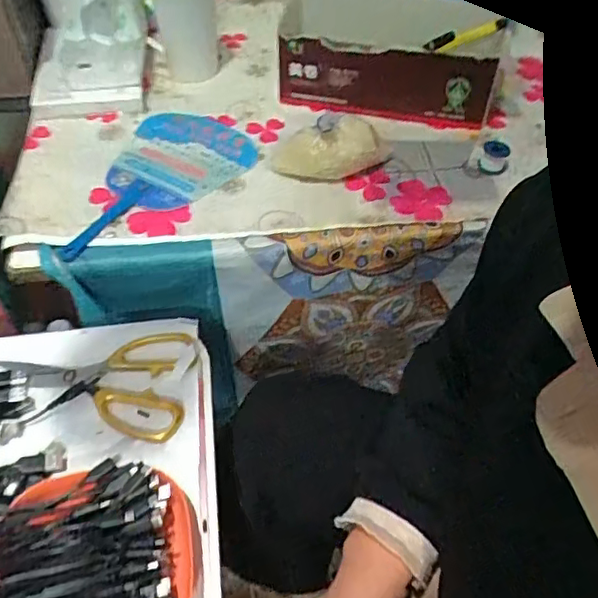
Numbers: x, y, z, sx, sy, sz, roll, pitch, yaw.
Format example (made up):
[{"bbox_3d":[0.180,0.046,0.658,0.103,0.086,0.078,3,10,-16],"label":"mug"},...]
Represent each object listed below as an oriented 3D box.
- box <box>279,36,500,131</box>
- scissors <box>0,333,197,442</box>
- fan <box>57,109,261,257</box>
[{"bbox_3d":[0.097,-0.253,0.721,0.251,0.086,0.031,10,52,7],"label":"box"},{"bbox_3d":[-0.181,0.069,0.542,0.171,0.011,0.104,4,52,2],"label":"scissors"},{"bbox_3d":[-0.173,-0.139,0.689,0.142,0.019,0.255,35,59,24],"label":"fan"}]

